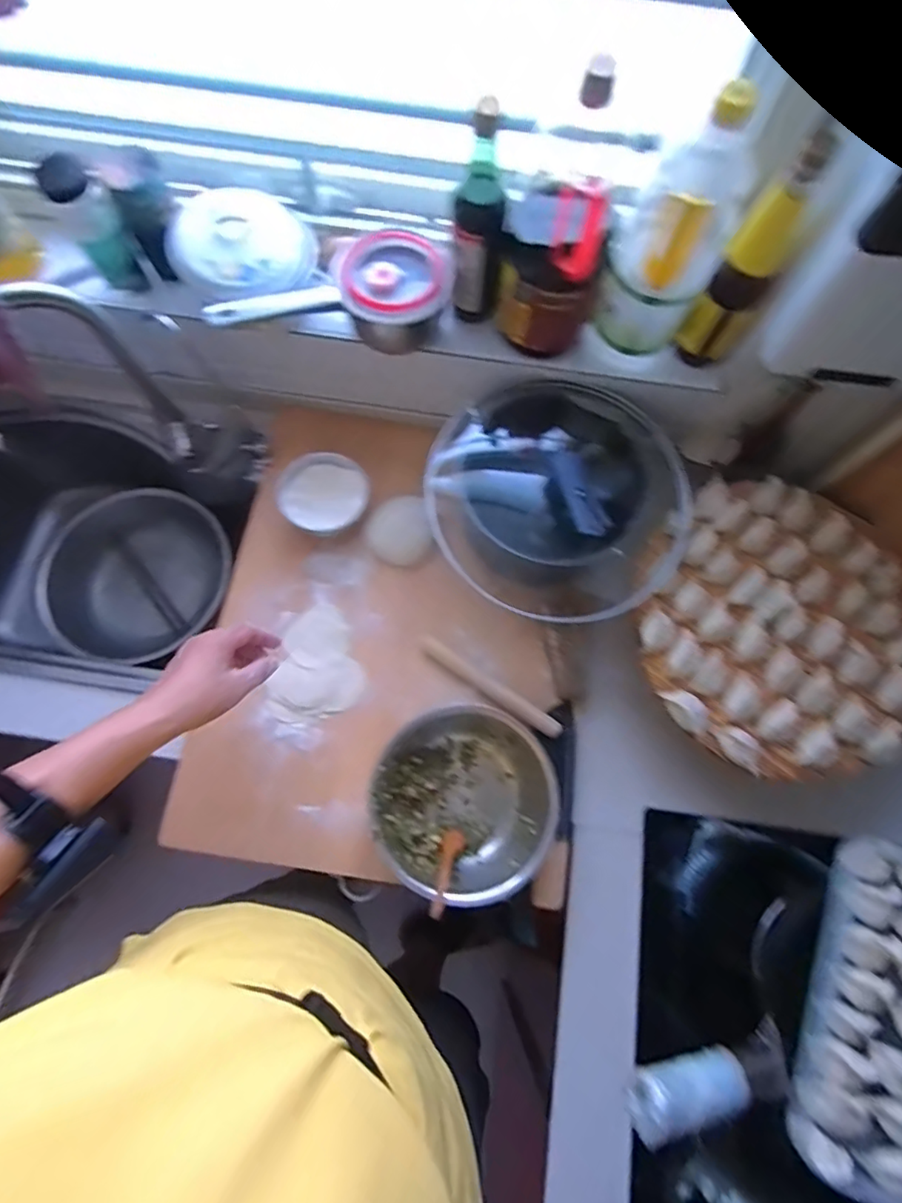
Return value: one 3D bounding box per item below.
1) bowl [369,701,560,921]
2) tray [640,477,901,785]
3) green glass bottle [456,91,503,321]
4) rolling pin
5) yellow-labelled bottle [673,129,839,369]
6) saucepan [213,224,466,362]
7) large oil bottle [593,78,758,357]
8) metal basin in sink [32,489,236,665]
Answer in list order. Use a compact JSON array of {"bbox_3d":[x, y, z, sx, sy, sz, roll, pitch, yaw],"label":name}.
[{"bbox_3d":[0.015,0.241,0.689,0.208,0.083,0.206,1,73,-2],"label":"bowl"},{"bbox_3d":[0.428,0.037,0.717,0.329,0.032,0.360,1,73,-2],"label":"tray"},{"bbox_3d":[0.034,-0.423,0.648,0.054,0.239,0.052,4,73,-1],"label":"green glass bottle"},{"bbox_3d":[0.053,0.114,0.760,0.210,0.018,0.023,34,75,8],"label":"rolling pin"},{"bbox_3d":[0.328,-0.364,0.629,0.058,0.239,0.057,-35,77,-12],"label":"yellow-labelled bottle"},{"bbox_3d":[-0.132,-0.355,0.705,0.284,0.091,0.131,-29,76,-10],"label":"saucepan"},{"bbox_3d":[0.252,-0.413,0.622,0.109,0.269,0.128,28,74,7],"label":"large oil bottle"},{"bbox_3d":[-0.570,-0.050,1.062,0.274,0.130,0.343,45,90,-10],"label":"metal basin in sink"}]

